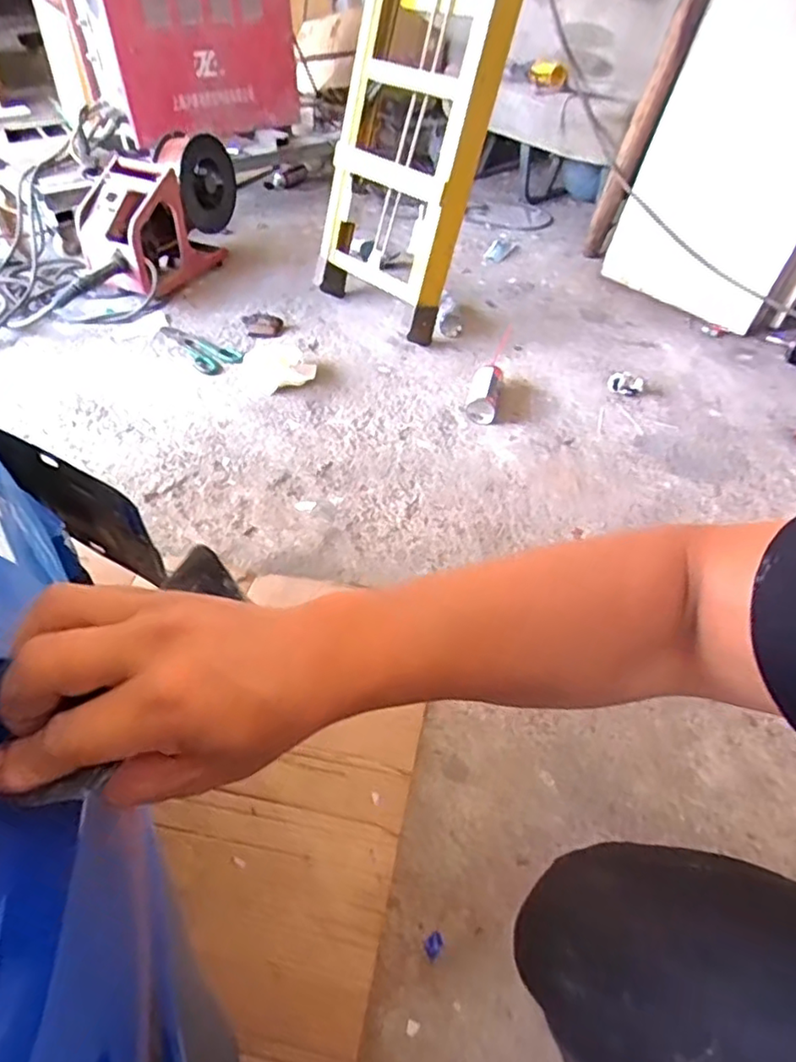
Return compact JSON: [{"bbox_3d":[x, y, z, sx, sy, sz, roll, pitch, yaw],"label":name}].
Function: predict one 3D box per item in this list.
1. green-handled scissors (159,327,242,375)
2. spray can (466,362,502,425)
[{"bbox_3d":[-0.511,-0.489,1.654,0.119,0.023,0.309,-27,51,-25],"label":"green-handled scissors"},{"bbox_3d":[0.199,-0.319,1.445,0.071,0.081,0.142,8,45,7],"label":"spray can"}]

